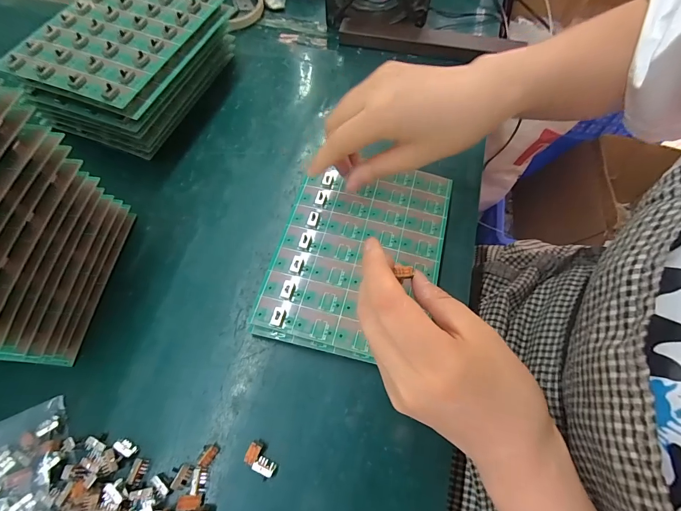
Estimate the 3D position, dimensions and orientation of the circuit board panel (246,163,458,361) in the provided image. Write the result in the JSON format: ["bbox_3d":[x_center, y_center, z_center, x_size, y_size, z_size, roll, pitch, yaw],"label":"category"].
[{"bbox_3d":[0.015,-0.006,0.275,0.124,0.007,0.166,14,64,6],"label":"circuit board panel"}]

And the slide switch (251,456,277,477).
[{"bbox_3d":[-0.047,0.130,0.215,0.013,0.007,0.008,20,65,10],"label":"slide switch"}]

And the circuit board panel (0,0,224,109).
[{"bbox_3d":[-0.198,-0.205,0.314,0.117,0.013,0.165,19,65,10],"label":"circuit board panel"}]

